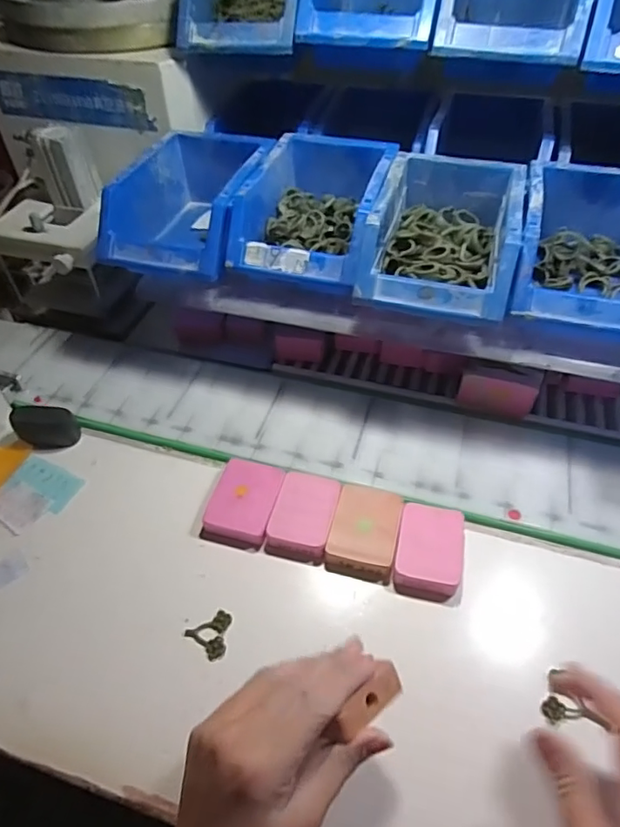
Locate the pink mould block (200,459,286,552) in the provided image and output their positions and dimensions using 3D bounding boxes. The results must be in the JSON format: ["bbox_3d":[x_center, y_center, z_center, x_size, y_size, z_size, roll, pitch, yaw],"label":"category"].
[{"bbox_3d":[-0.057,0.077,0.464,0.056,0.015,0.073,10,50,11],"label":"pink mould block"}]

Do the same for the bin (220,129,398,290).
[{"bbox_3d":[0.008,-0.195,0.525,0.120,0.080,0.188,12,49,13],"label":"bin"}]

